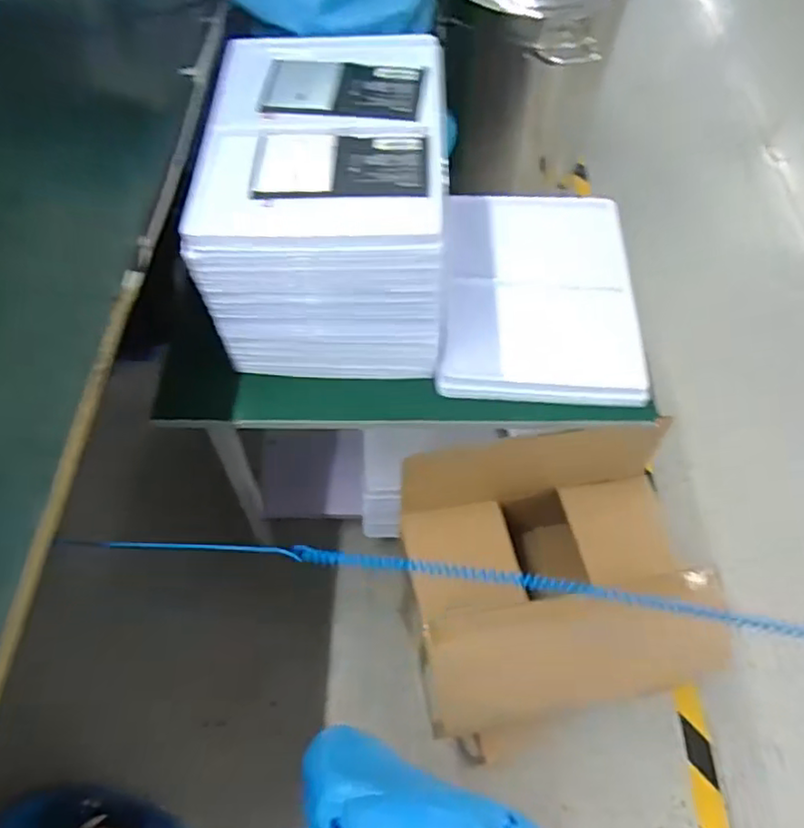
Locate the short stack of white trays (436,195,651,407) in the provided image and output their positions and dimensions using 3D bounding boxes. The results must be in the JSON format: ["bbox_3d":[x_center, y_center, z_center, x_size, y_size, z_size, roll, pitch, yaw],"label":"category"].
[{"bbox_3d":[0.172,-0.167,0.807,0.240,0.047,0.326,2,60,0],"label":"short stack of white trays"}]

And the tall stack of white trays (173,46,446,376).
[{"bbox_3d":[-0.087,-0.243,0.727,0.248,0.198,0.318,1,59,-2],"label":"tall stack of white trays"}]

